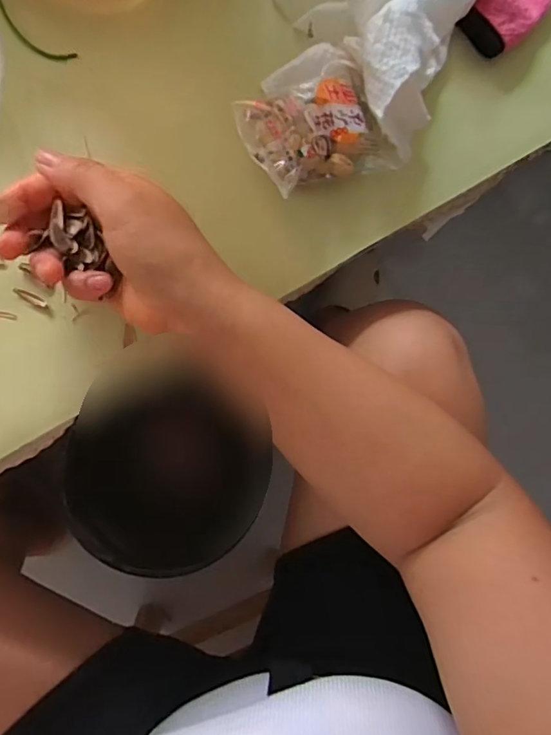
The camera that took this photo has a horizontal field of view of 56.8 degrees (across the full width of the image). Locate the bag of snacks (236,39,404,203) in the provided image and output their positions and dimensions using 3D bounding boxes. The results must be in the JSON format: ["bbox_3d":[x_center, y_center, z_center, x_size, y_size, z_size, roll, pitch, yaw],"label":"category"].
[{"bbox_3d":[0.024,-0.160,0.334,0.088,0.027,0.090,-29,94,-7],"label":"bag of snacks"}]

